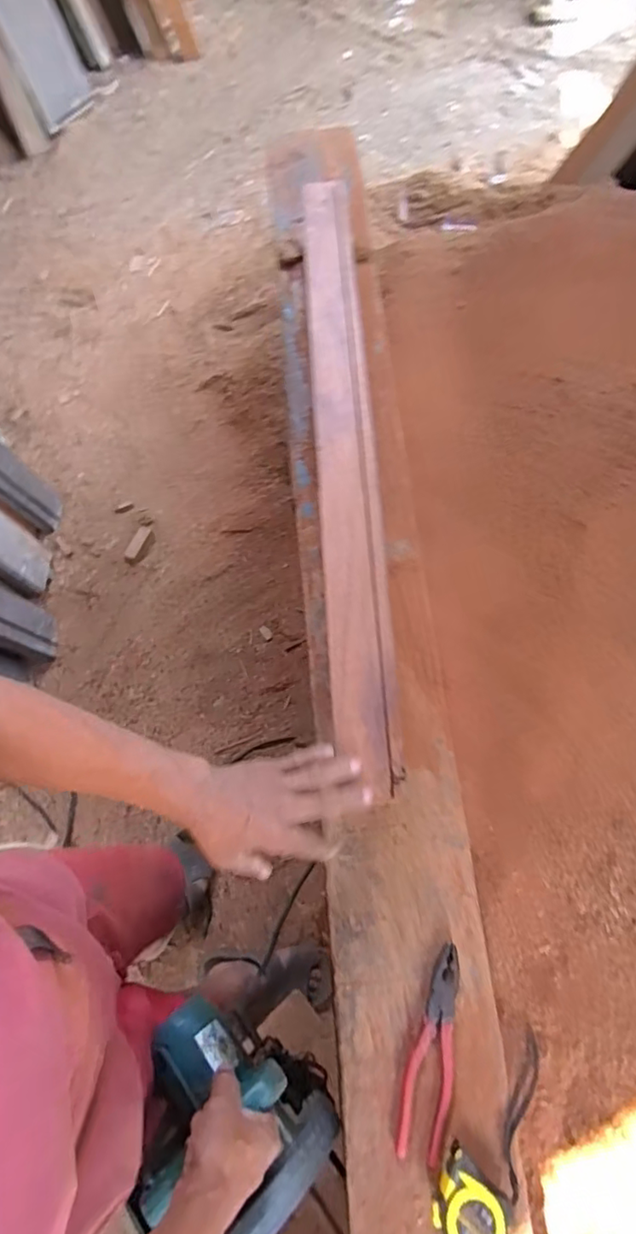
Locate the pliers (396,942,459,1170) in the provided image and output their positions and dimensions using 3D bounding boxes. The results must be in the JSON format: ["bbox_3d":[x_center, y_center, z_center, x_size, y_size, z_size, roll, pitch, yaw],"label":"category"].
[{"bbox_3d":[0.122,0.454,0.592,0.045,0.018,0.192,15,69,9],"label":"pliers"}]

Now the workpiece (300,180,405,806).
[{"bbox_3d":[0.033,-0.262,0.757,0.077,0.032,0.938,-4,68,2],"label":"workpiece"}]

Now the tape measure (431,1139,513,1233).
[{"bbox_3d":[0.145,0.564,0.533,0.083,0.048,0.063,41,75,18],"label":"tape measure"}]

